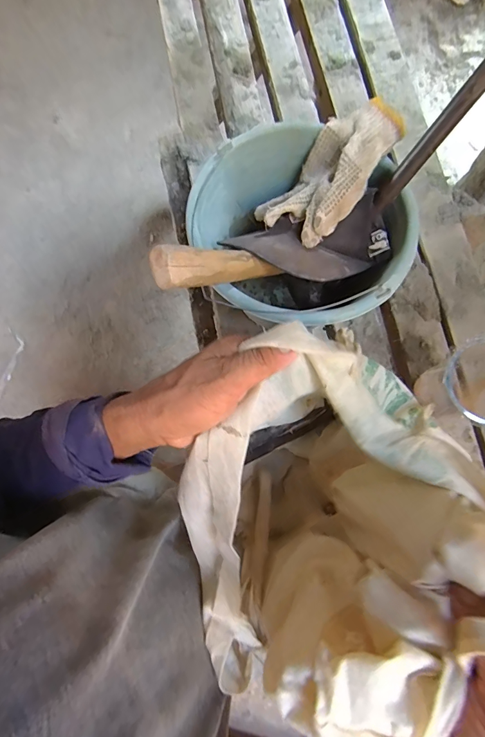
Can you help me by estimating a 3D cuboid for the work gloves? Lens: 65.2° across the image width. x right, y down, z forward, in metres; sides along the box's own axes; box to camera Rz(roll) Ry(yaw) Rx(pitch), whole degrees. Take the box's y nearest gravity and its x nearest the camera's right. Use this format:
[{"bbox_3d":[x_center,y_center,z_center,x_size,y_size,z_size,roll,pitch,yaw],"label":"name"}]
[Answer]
[{"bbox_3d":[0.102,-0.221,0.429,0.085,0.057,0.173,34,79,8],"label":"work gloves"}]

